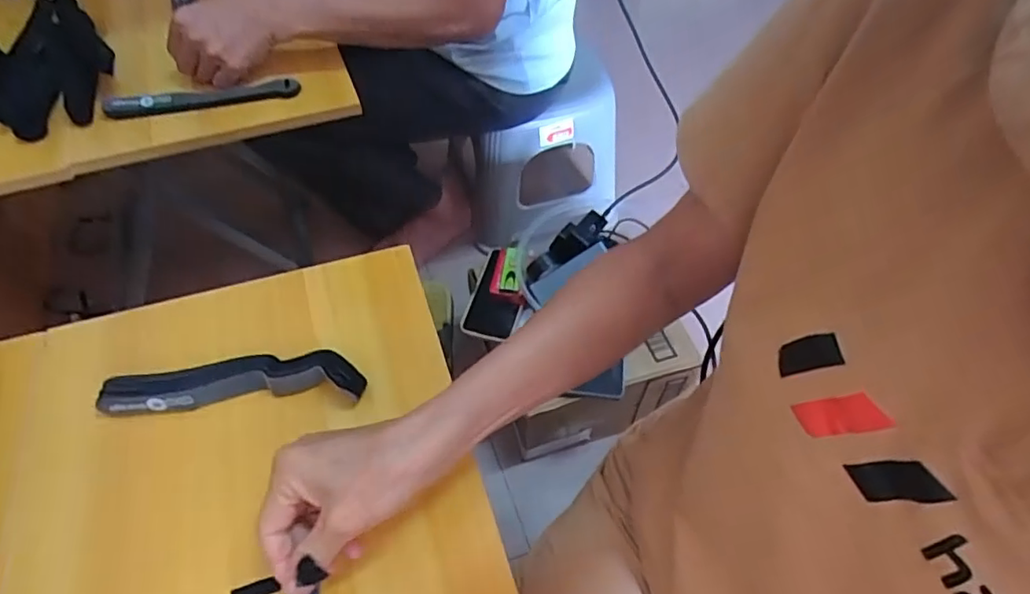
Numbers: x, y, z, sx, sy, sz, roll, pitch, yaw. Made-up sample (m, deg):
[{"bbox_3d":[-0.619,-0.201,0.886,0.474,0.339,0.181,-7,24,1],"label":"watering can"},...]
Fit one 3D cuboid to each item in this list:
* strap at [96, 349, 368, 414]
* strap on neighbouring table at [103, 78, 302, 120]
[{"bbox_3d":[-0.206,0.062,0.431,0.183,0.023,0.036,-1,54,-3],"label":"strap"},{"bbox_3d":[-0.340,-0.219,0.638,0.196,0.022,0.016,-13,55,-11],"label":"strap on neighbouring table"}]

